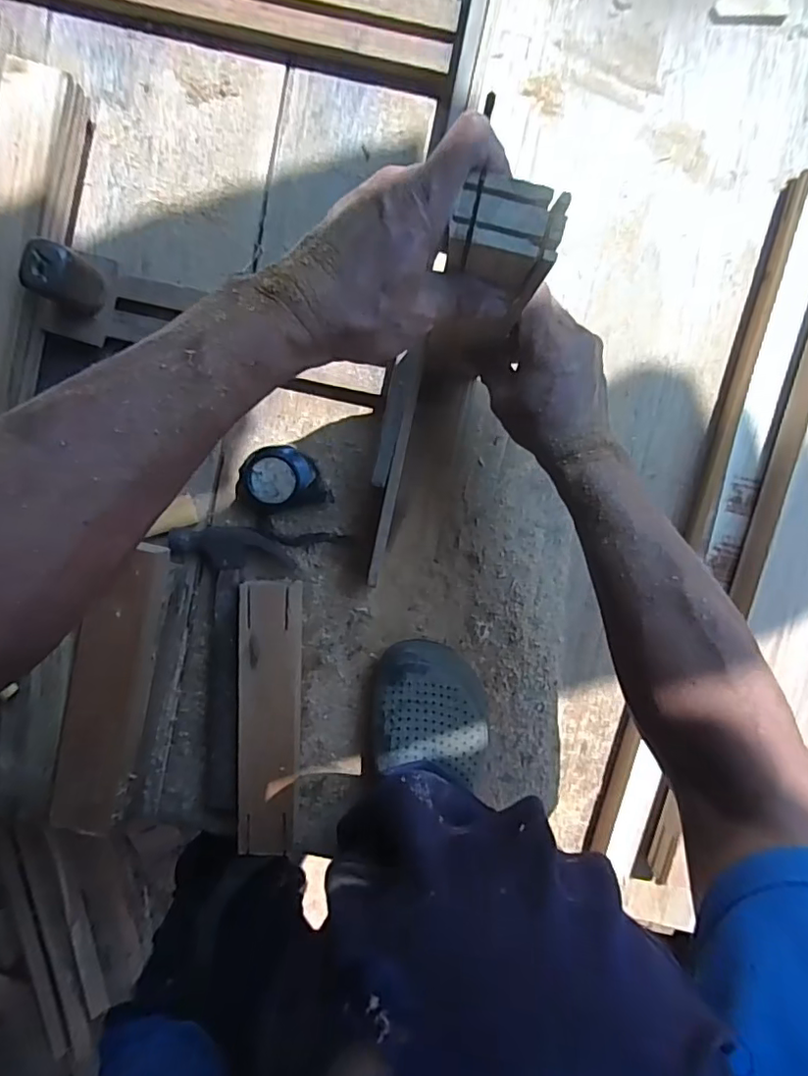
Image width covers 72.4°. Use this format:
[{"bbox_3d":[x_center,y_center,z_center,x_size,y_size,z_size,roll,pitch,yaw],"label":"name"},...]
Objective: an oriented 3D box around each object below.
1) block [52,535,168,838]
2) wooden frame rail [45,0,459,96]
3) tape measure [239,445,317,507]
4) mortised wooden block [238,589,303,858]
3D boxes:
[{"bbox_3d":[-0.254,0.128,0.479,0.053,0.035,0.259,13,97,-1],"label":"block"},{"bbox_3d":[-0.167,-0.459,0.465,0.420,0.021,0.063,11,95,-3],"label":"wooden frame rail"},{"bbox_3d":[-0.111,-0.055,0.493,0.059,0.041,0.052,-37,94,2],"label":"tape measure"},{"bbox_3d":[-0.125,0.165,0.514,0.050,0.031,0.249,2,95,-2],"label":"mortised wooden block"}]

